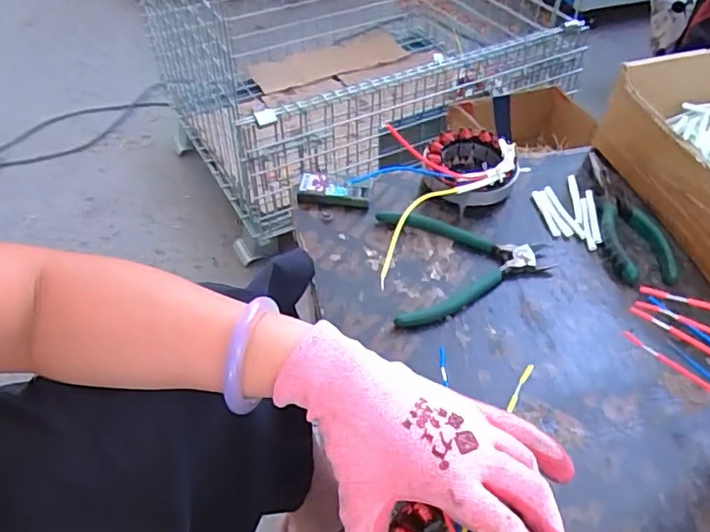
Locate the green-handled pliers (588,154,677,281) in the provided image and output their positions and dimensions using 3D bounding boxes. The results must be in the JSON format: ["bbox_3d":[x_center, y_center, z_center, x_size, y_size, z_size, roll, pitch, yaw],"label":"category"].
[{"bbox_3d":[0.249,-0.047,0.527,0.059,0.011,0.155,1,48,-1],"label":"green-handled pliers"}]

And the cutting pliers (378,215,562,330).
[{"bbox_3d":[0.096,-0.005,0.486,0.137,0.013,0.117,-2,49,-4],"label":"cutting pliers"}]

